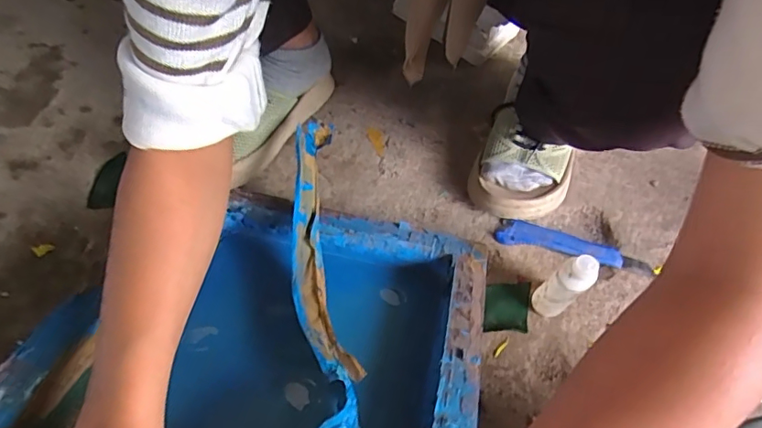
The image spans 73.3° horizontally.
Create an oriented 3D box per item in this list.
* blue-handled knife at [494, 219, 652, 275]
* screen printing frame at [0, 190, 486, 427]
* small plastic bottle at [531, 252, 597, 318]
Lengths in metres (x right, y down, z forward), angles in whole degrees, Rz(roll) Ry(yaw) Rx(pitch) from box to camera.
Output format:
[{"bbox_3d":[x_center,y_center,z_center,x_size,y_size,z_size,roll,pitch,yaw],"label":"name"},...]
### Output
[{"bbox_3d":[0.206,0.034,0.554,0.163,0.016,0.027,12,59,3],"label":"blue-handled knife"},{"bbox_3d":[-0.085,0.115,0.365,0.299,0.054,0.391,14,33,5],"label":"screen printing frame"},{"bbox_3d":[0.170,0.069,0.479,0.031,0.096,0.025,38,64,18],"label":"small plastic bottle"}]

